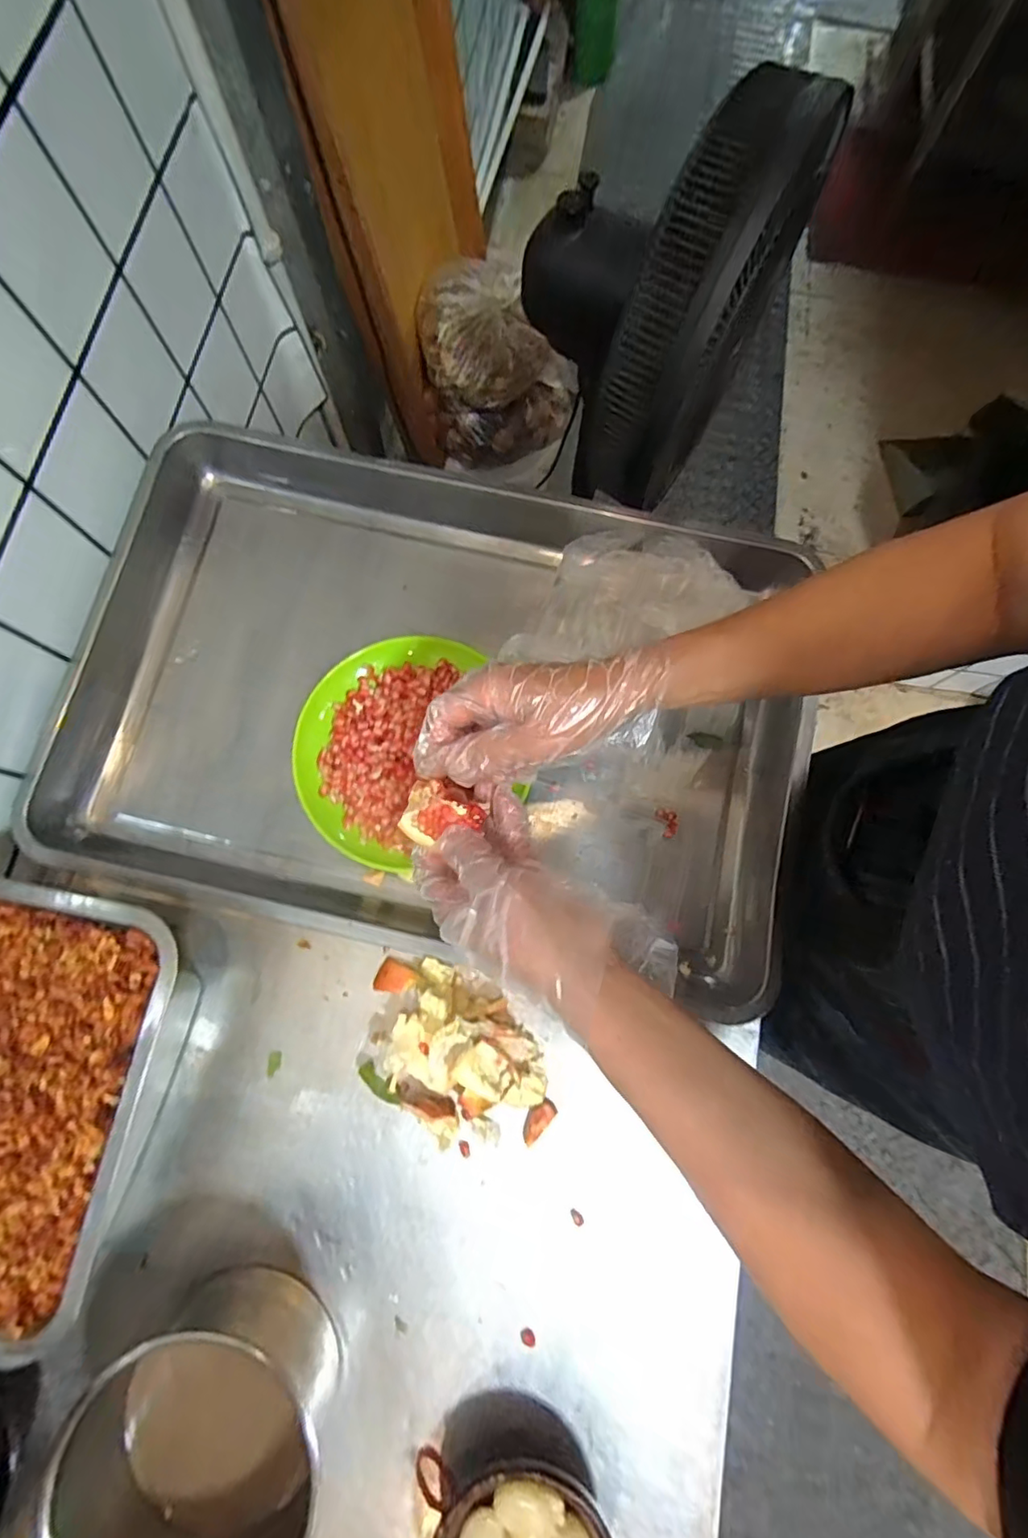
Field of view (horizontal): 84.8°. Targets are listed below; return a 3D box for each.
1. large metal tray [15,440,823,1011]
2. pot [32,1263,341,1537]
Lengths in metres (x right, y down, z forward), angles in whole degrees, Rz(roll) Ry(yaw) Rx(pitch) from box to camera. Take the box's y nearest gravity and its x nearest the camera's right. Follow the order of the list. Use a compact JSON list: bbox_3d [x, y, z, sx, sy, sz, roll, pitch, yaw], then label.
[{"bbox_3d":[-0.061,-0.055,0.482,0.602,0.080,0.391,13,78,1],"label":"large metal tray"},{"bbox_3d":[-0.192,0.424,0.362,0.150,0.089,0.163,0,78,-1],"label":"pot"}]

